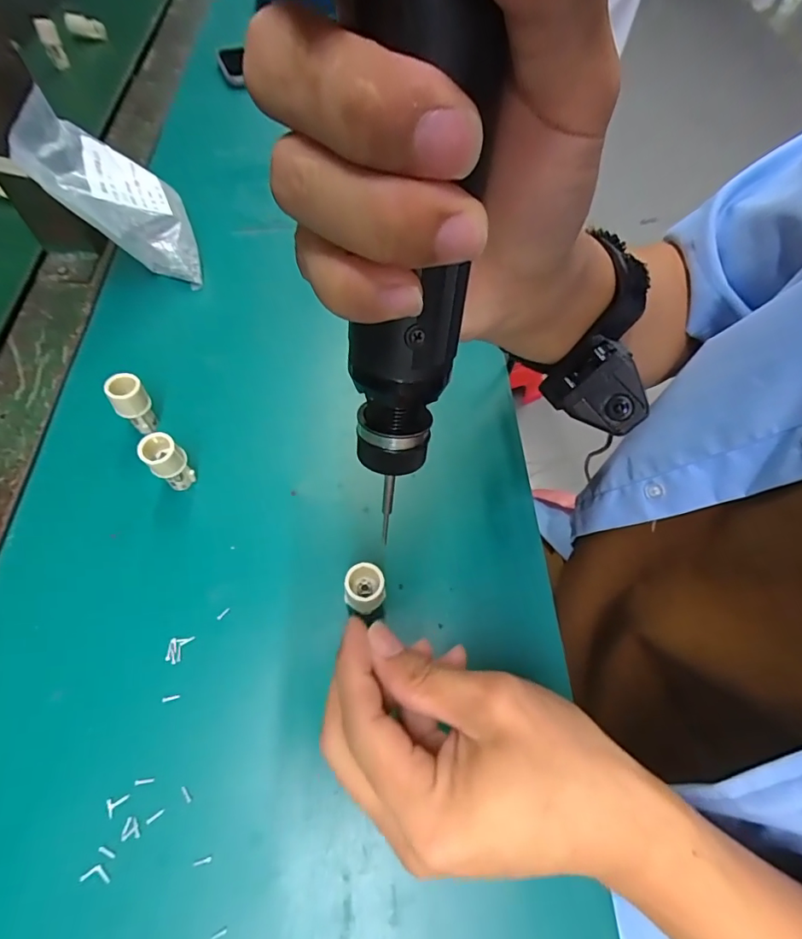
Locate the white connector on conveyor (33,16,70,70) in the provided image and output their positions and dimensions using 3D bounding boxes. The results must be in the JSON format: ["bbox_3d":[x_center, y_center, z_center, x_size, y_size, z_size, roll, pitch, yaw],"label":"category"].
[{"bbox_3d":[-0.407,-0.498,0.568,0.021,0.045,0.024,-23,64,-16],"label":"white connector on conveyor"}]

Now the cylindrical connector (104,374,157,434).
[{"bbox_3d":[-0.162,-0.038,0.297,0.020,0.039,0.019,2,60,-3],"label":"cylindrical connector"}]

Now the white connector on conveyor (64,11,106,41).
[{"bbox_3d":[-0.403,-0.568,0.624,0.045,0.021,0.013,-16,60,-34],"label":"white connector on conveyor"}]

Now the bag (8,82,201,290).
[{"bbox_3d":[-0.211,-0.200,0.361,0.124,0.043,0.105,16,50,-44],"label":"bag"}]

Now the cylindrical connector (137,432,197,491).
[{"bbox_3d":[-0.133,-0.001,0.281,0.019,0.045,0.017,-37,69,-22],"label":"cylindrical connector"}]

